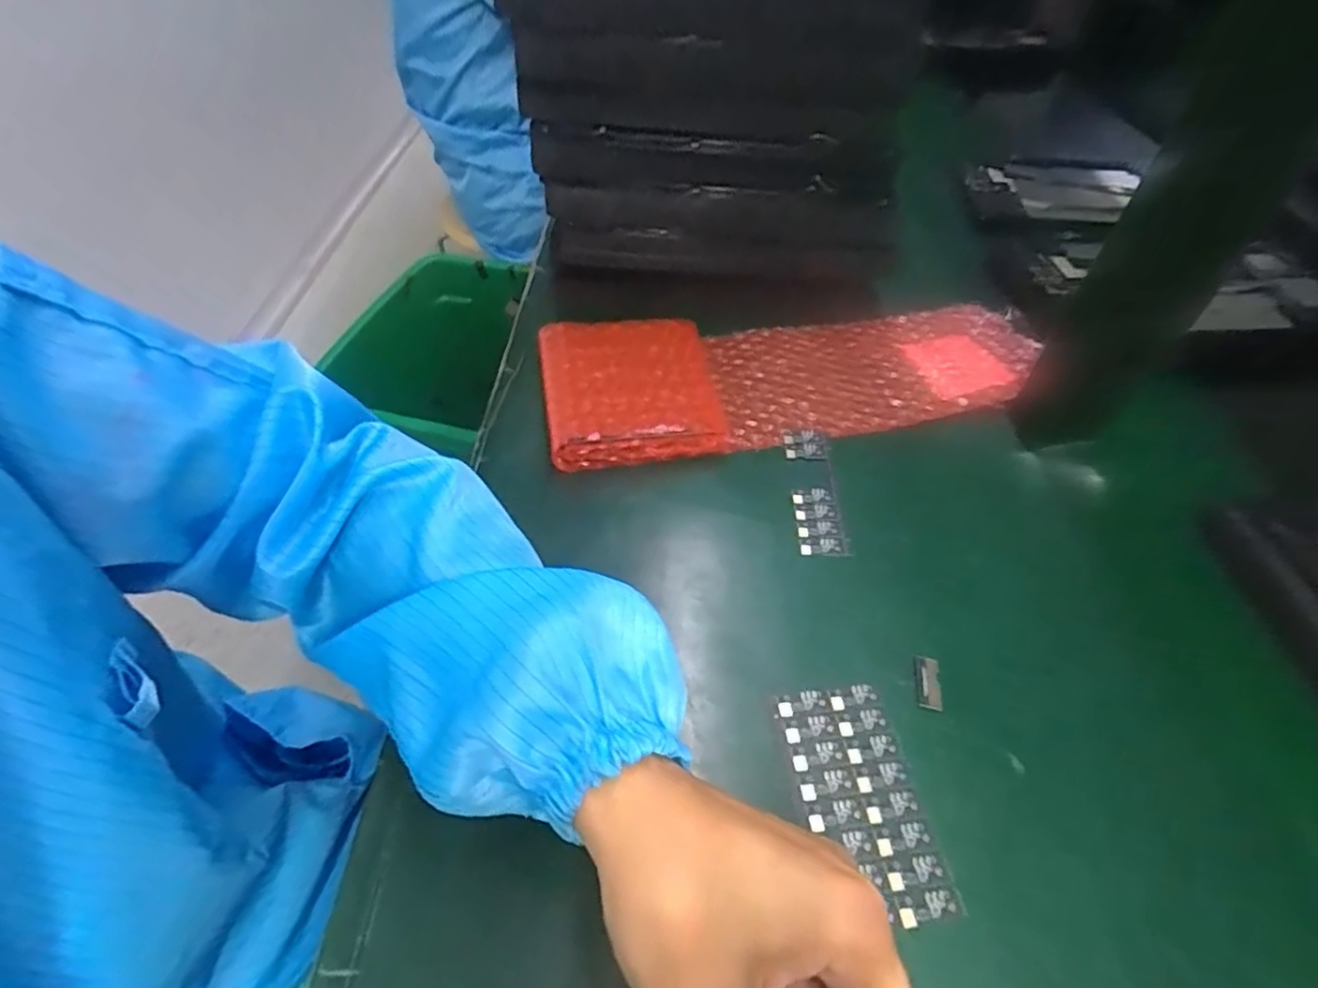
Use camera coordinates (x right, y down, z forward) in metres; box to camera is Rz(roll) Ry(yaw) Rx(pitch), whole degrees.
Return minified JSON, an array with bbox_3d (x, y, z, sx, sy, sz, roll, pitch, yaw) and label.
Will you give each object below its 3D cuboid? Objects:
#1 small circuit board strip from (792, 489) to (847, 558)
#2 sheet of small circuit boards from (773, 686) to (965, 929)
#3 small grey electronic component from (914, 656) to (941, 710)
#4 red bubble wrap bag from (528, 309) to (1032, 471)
[{"bbox_3d":[0.091,0.015,0.366,0.025,0.004,0.044,0,50,-2],"label":"small circuit board strip"},{"bbox_3d":[0.085,0.128,0.270,0.049,0.004,0.093,-7,49,-7],"label":"sheet of small circuit boards"},{"bbox_3d":[0.128,0.090,0.302,0.011,0.004,0.024,9,50,5],"label":"small grey electronic component"},{"bbox_3d":[0.093,-0.090,0.438,0.339,0.033,0.116,-8,51,-9],"label":"red bubble wrap bag"}]

